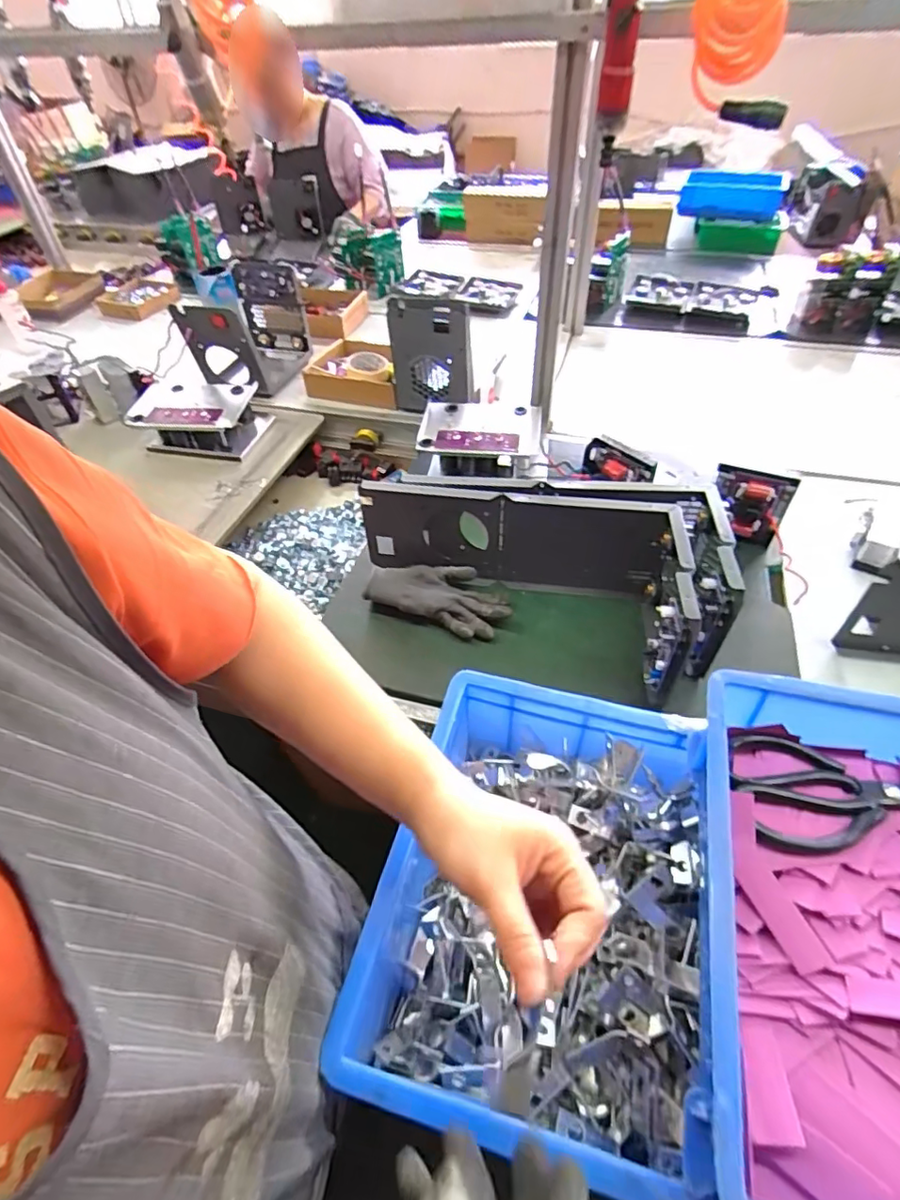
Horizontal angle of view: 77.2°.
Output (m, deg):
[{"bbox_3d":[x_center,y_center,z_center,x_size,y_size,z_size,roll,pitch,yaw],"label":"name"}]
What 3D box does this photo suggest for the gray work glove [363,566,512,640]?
[{"bbox_3d":[-0.014,-0.004,0.749,0.183,0.043,0.086,18,50,19],"label":"gray work glove"}]

